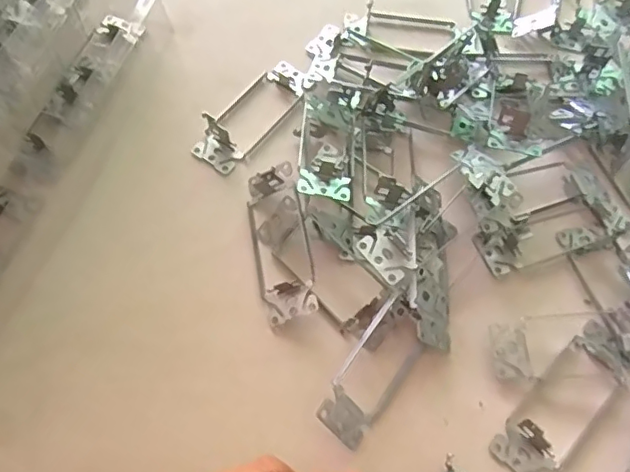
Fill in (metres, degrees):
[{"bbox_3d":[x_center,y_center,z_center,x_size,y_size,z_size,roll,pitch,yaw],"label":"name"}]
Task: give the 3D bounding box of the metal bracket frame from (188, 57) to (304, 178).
[{"bbox_3d":[-0.044,-0.092,0.405,0.038,0.022,0.105,35,67,15],"label":"metal bracket frame"}]

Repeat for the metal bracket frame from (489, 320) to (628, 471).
[{"bbox_3d":[0.142,0.091,0.313,0.101,0.018,0.036,-40,71,-19],"label":"metal bracket frame"}]

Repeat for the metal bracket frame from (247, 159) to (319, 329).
[{"bbox_3d":[-0.021,0.001,0.348,0.033,0.033,0.102,-9,64,-6],"label":"metal bracket frame"}]

